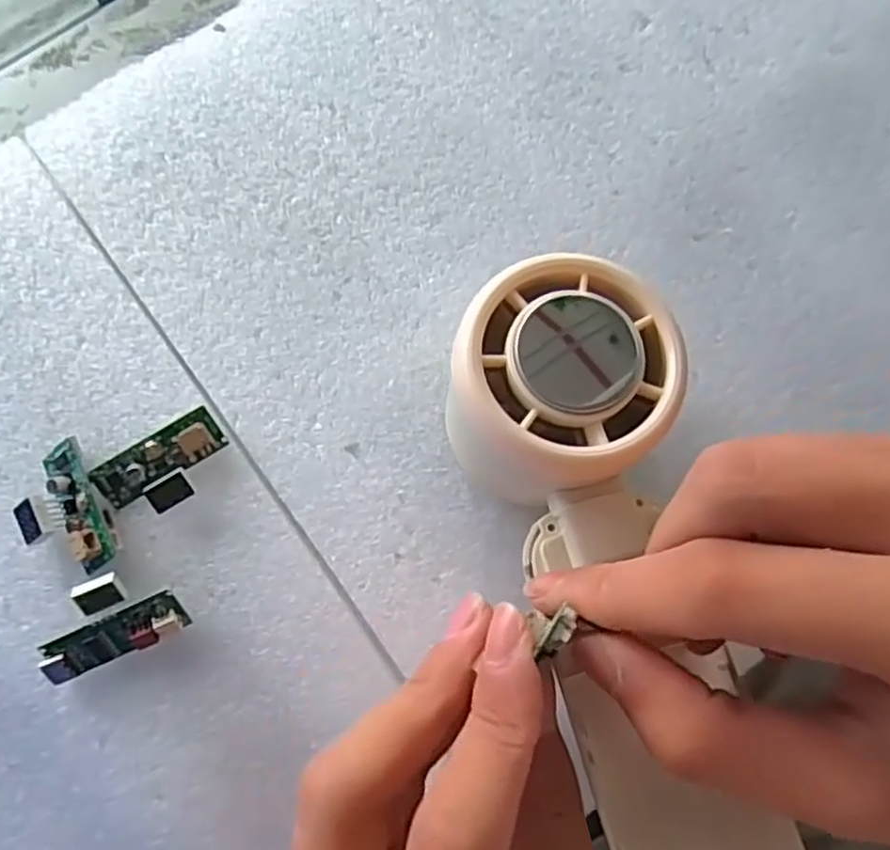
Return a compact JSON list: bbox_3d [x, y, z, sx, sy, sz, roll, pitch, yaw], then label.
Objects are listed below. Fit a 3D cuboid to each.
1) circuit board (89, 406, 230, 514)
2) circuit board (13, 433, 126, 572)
[{"bbox_3d":[-0.083,0.013,0.210,0.038,0.010,0.022,-30,80,-8],"label":"circuit board"},{"bbox_3d":[-0.111,0.026,0.209,0.022,0.009,0.037,-28,80,-7],"label":"circuit board"}]

